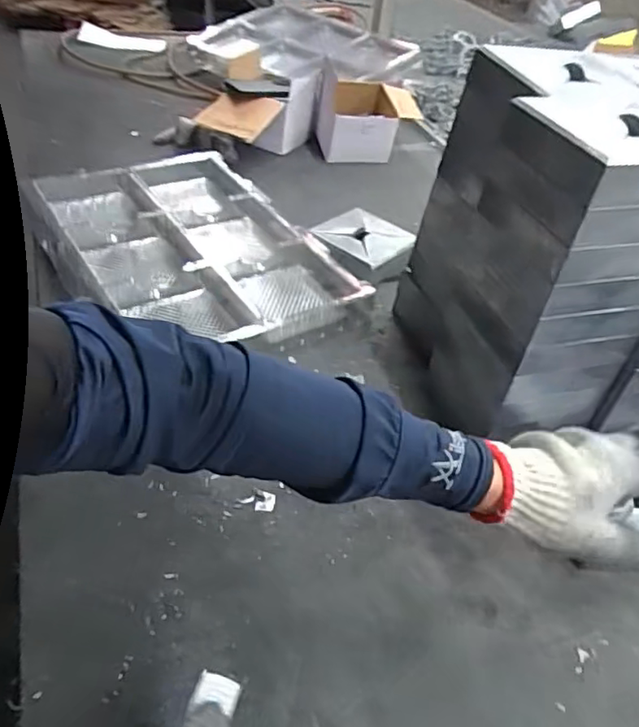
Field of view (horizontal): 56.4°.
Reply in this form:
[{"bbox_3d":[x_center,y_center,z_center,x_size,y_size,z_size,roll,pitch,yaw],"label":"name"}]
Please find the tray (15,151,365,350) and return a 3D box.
[{"bbox_3d":[-0.194,-0.172,0.856,0.325,0.045,0.474,-21,50,-29],"label":"tray"}]

